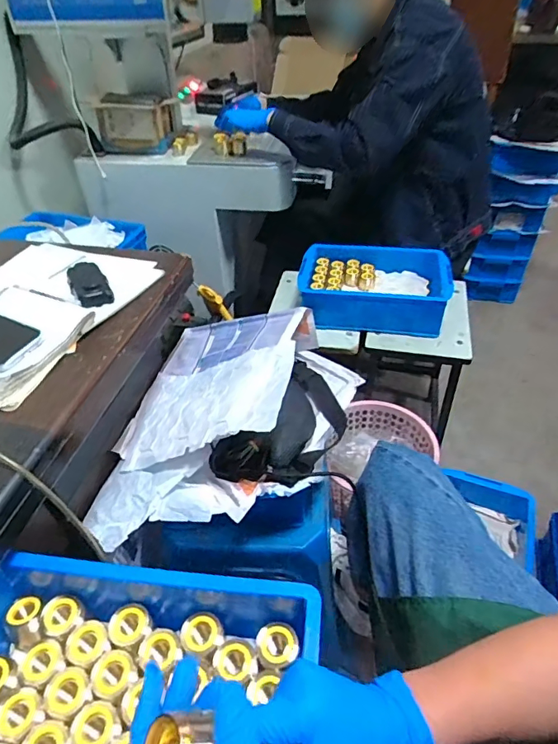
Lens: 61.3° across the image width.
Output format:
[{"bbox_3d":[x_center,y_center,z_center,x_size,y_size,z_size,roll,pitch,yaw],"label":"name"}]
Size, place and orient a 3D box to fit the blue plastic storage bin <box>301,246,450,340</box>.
[{"bbox_3d":[0.235,-0.211,1.187,0.366,0.114,0.225,8,43,12],"label":"blue plastic storage bin"}]

